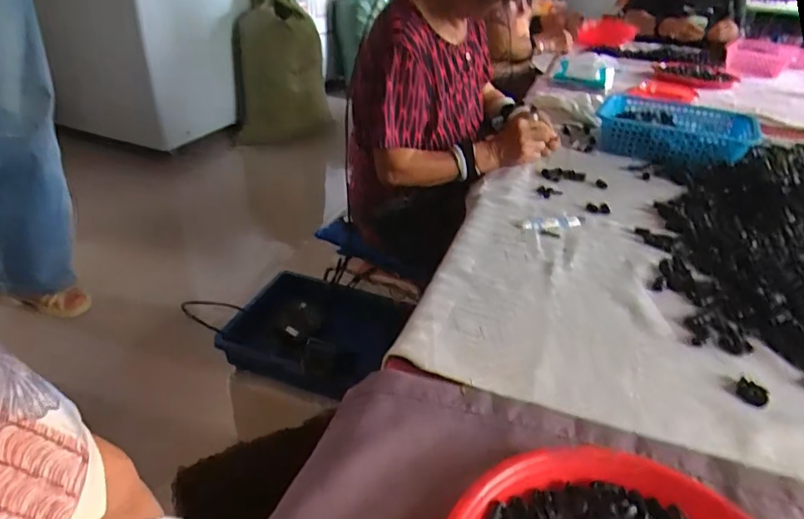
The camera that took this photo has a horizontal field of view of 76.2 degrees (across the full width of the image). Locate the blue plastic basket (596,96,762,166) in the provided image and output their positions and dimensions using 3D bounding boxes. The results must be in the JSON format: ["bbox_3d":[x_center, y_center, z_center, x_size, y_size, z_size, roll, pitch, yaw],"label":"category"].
[{"bbox_3d":[0.566,-0.268,1.074,0.292,0.068,0.241,18,36,22],"label":"blue plastic basket"}]

